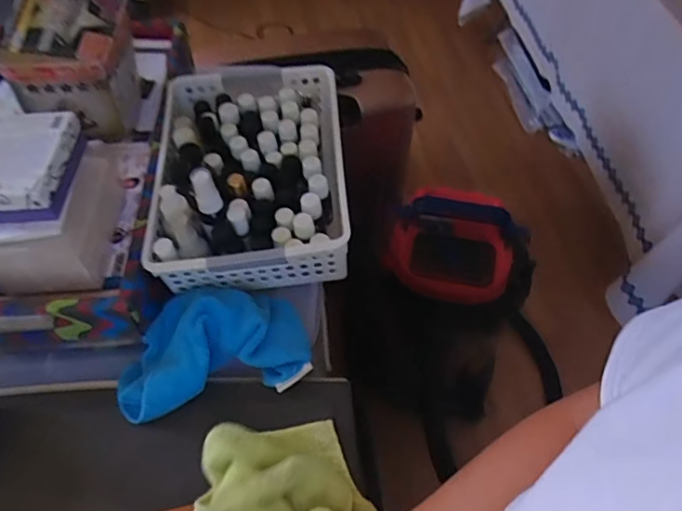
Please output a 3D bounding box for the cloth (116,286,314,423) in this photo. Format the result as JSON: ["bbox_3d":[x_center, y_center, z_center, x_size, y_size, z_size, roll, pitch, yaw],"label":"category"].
[{"bbox_3d":[-0.128,0.080,0.535,0.185,0.046,0.126,-10,54,-8],"label":"cloth"}]

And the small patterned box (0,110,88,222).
[{"bbox_3d":[-0.290,-0.084,0.495,0.079,0.034,0.109,2,54,1],"label":"small patterned box"}]

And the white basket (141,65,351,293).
[{"bbox_3d":[-0.103,-0.104,0.628,0.207,0.091,0.295,-3,54,-4],"label":"white basket"}]

